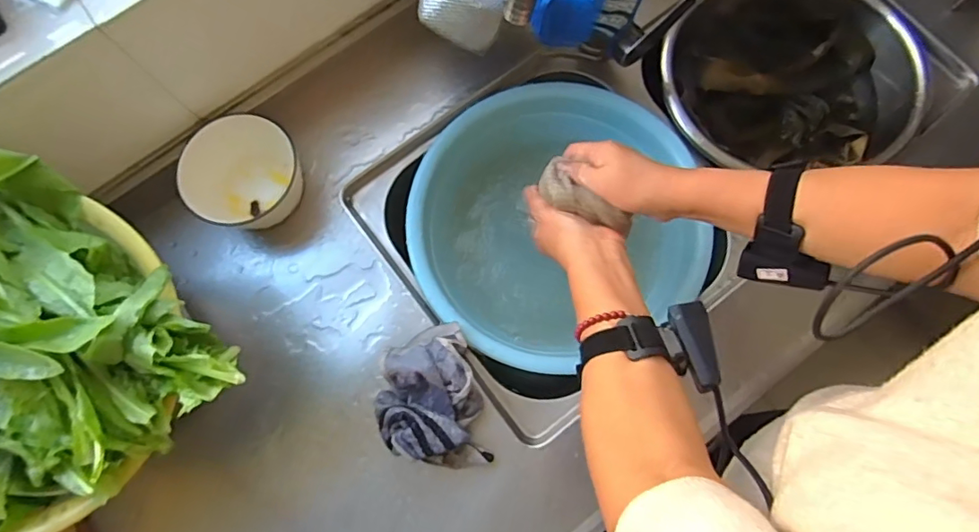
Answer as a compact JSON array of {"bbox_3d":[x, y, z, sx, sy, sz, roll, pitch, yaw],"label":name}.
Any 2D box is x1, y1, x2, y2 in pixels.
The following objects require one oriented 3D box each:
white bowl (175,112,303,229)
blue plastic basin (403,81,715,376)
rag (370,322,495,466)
[{"bbox_3d":[-0.278,-0.103,0.606,0.115,0.070,0.128,39,81,9],"label":"white bowl"},{"bbox_3d":[0.073,-0.050,0.671,0.349,0.098,0.320,0,77,1],"label":"blue plastic basin"},{"bbox_3d":[-0.064,0.138,0.549,0.103,0.058,0.144,-15,77,-2],"label":"rag"}]

